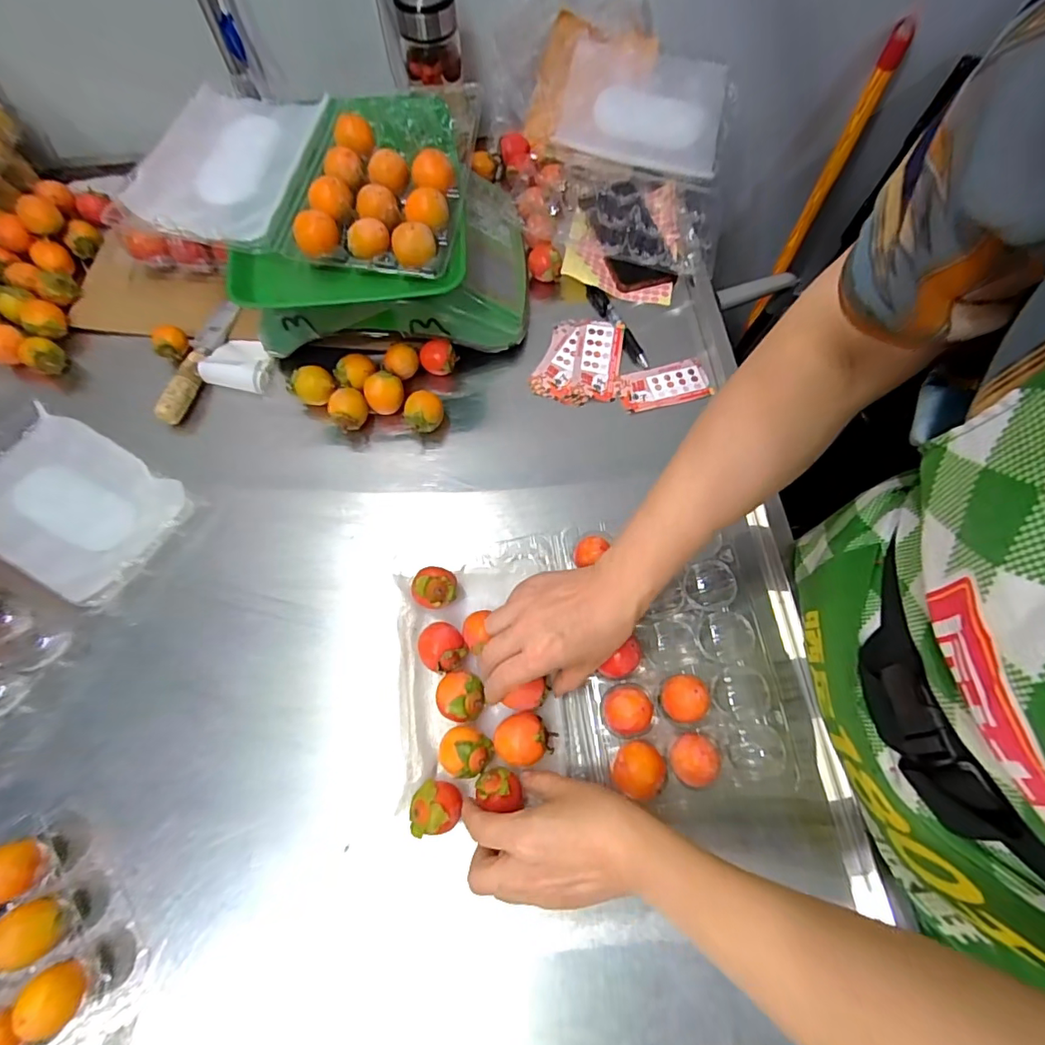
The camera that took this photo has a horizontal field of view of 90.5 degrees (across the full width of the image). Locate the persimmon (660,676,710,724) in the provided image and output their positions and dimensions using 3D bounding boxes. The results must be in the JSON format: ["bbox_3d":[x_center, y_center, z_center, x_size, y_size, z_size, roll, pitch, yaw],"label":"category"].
[{"bbox_3d":[0.129,0.142,0.416,0.030,0.039,0.035,-29,70,-11],"label":"persimmon"}]

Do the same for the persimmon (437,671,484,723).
[{"bbox_3d":[-0.051,0.146,0.432,0.040,0.040,0.038,6,67,3],"label":"persimmon"}]

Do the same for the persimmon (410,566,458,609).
[{"bbox_3d":[-0.077,0.062,0.463,0.038,0.043,0.036,3,66,-1],"label":"persimmon"}]

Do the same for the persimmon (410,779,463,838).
[{"bbox_3d":[-0.065,0.219,0.400,0.038,0.040,0.038,-3,66,-1],"label":"persimmon"}]

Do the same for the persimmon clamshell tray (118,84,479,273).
[{"bbox_3d":[-0.210,-0.334,0.497,0.309,0.044,0.258,6,68,3],"label":"persimmon clamshell tray"}]

